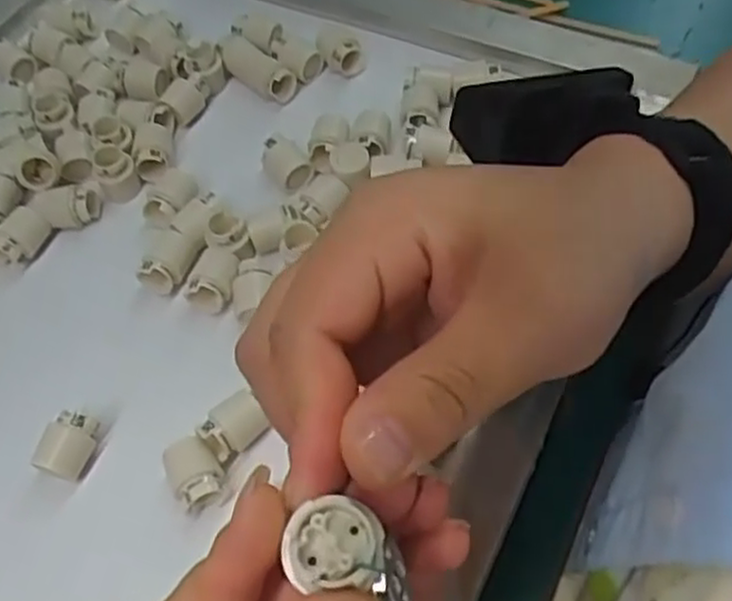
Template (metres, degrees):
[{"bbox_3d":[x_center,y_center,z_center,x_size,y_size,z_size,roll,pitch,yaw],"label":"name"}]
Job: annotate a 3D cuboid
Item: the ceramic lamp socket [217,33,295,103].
[{"bbox_3d":[-0.063,-0.134,0.426,0.051,0.019,0.019,38,67,25],"label":"ceramic lamp socket"}]

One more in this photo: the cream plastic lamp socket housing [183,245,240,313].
[{"bbox_3d":[-0.071,-0.009,0.349,0.019,0.016,0.029,15,59,14],"label":"cream plastic lamp socket housing"}]

